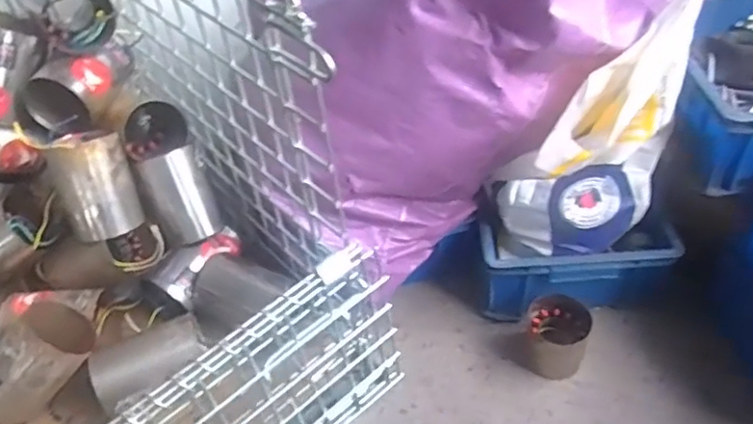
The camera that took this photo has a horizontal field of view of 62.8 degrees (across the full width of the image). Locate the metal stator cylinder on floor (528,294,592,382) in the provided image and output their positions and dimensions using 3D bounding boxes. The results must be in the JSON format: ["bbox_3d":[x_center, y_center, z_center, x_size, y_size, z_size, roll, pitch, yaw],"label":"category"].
[{"bbox_3d":[0.277,0.193,0.954,0.096,0.079,0.103,-2,47,3],"label":"metal stator cylinder on floor"}]

